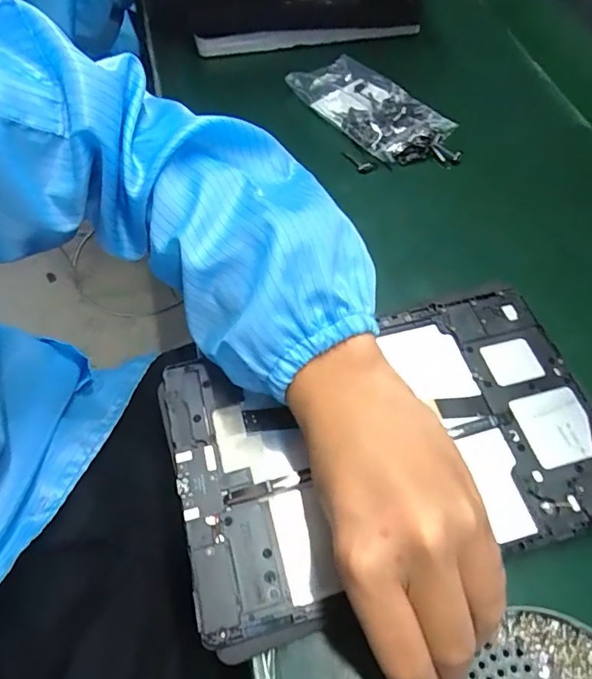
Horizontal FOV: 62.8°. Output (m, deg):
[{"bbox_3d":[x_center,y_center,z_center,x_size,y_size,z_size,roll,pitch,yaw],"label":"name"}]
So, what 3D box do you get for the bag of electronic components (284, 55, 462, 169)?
[{"bbox_3d":[0.076,-0.215,0.458,0.084,0.019,0.175,-33,65,-19],"label":"bag of electronic components"}]

